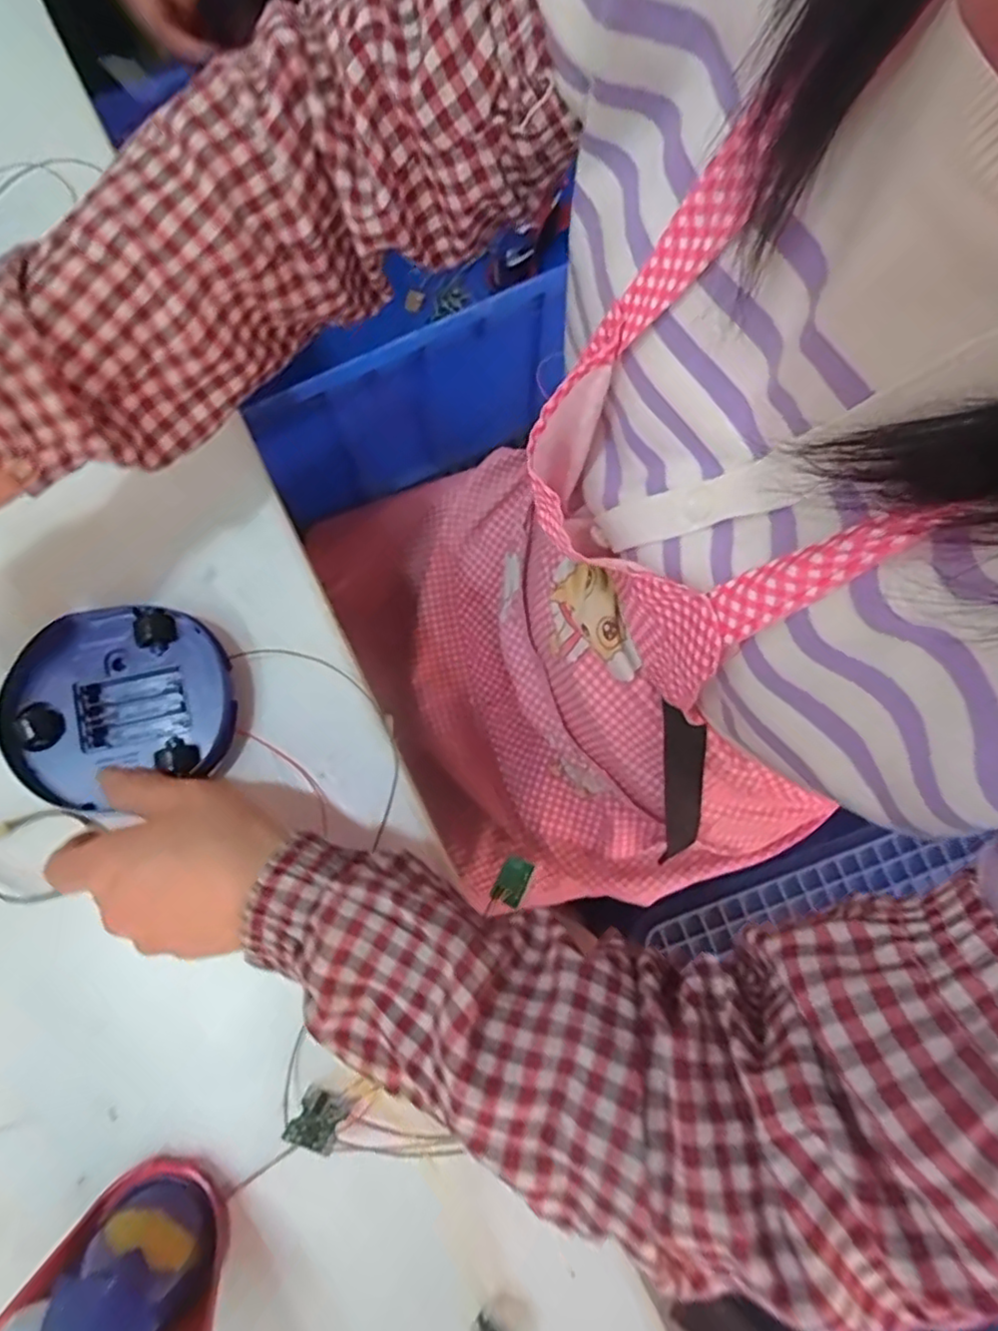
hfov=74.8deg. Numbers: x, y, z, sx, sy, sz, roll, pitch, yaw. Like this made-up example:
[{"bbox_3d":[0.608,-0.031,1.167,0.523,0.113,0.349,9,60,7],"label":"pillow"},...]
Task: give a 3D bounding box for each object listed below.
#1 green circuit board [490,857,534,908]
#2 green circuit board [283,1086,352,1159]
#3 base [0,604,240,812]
[{"bbox_3d":[0.008,0.115,0.349,0.020,0.004,0.026,4,47,37],"label":"green circuit board"},{"bbox_3d":[-0.085,0.213,0.305,0.024,0.025,0.004,18,121,16],"label":"green circuit board"},{"bbox_3d":[-0.195,0.020,0.342,0.104,0.027,0.101,0,77,0],"label":"base"}]

